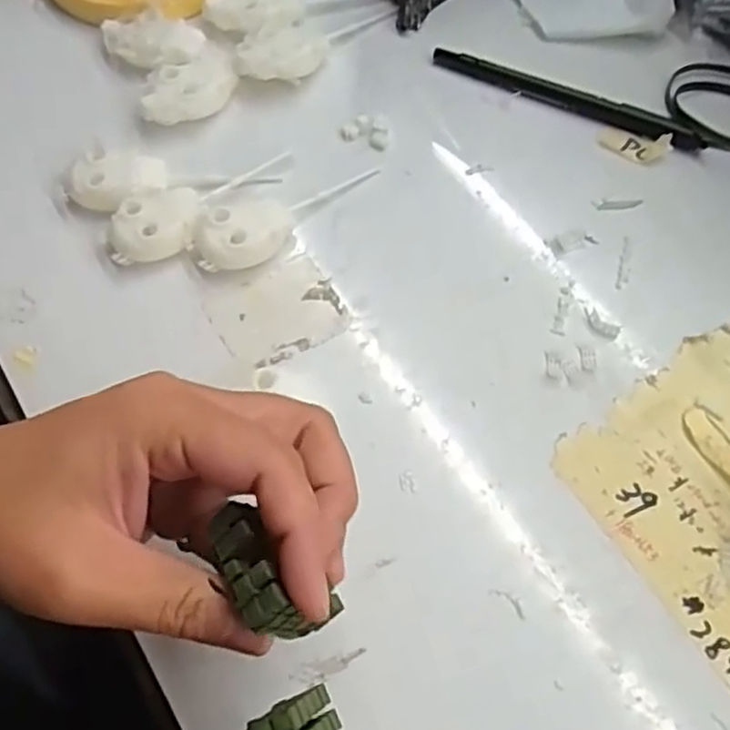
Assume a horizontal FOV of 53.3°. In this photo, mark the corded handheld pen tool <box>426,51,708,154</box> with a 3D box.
[{"bbox_3d":[0.103,-0.138,0.375,0.142,0.012,0.011,24,66,10],"label":"corded handheld pen tool"}]

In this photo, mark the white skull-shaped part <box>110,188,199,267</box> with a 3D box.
[{"bbox_3d":[-0.094,-0.063,0.327,0.046,0.015,0.029,-31,68,-15],"label":"white skull-shaped part"}]

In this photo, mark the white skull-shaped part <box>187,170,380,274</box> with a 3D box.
[{"bbox_3d":[-0.035,-0.068,0.334,0.093,0.017,0.030,-24,67,-12],"label":"white skull-shaped part"}]

